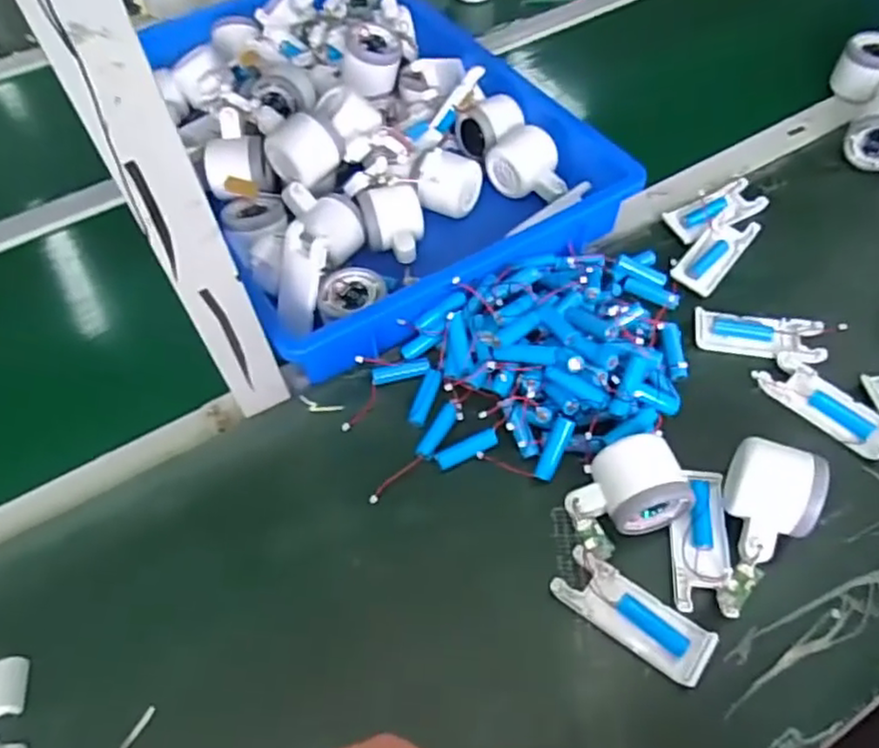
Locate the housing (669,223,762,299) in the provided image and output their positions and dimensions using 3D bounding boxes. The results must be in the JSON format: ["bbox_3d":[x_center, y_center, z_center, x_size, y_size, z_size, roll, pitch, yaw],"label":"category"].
[{"bbox_3d":[0.254,-0.114,0.615,0.039,0.015,0.101,35,64,24],"label":"housing"}]

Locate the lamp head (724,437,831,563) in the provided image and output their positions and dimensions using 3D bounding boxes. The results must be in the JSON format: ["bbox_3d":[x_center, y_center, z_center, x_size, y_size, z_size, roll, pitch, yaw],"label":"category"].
[{"bbox_3d":[0.226,0.090,0.457,0.052,0.051,0.078,14,58,13],"label":"lamp head"}]

